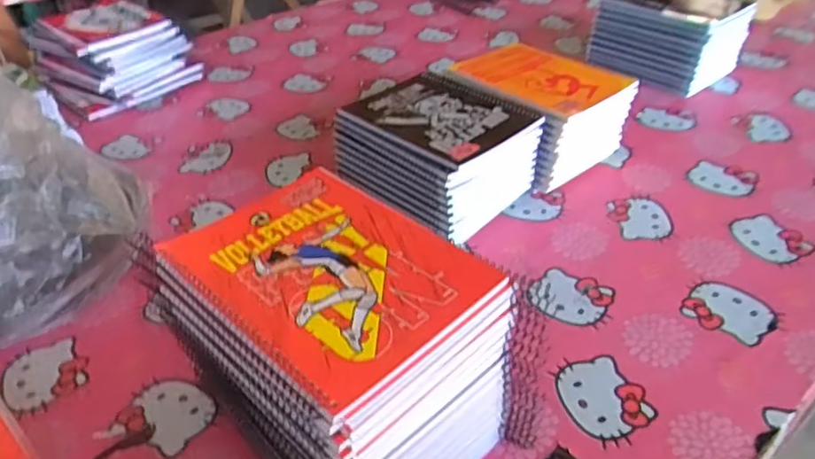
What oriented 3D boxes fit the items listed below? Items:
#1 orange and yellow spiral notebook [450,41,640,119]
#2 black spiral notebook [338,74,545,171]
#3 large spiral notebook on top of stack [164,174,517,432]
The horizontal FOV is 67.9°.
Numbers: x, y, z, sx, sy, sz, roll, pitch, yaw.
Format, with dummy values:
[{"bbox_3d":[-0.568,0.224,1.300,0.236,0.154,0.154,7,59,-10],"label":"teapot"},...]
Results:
[{"bbox_3d":[0.173,-0.200,0.780,0.149,0.013,0.191,-30,45,-31],"label":"orange and yellow spiral notebook"},{"bbox_3d":[0.037,-0.137,0.729,0.158,0.010,0.204,-31,46,-32],"label":"black spiral notebook"},{"bbox_3d":[-0.054,0.026,0.406,0.198,0.011,0.146,29,48,35],"label":"large spiral notebook on top of stack"}]

